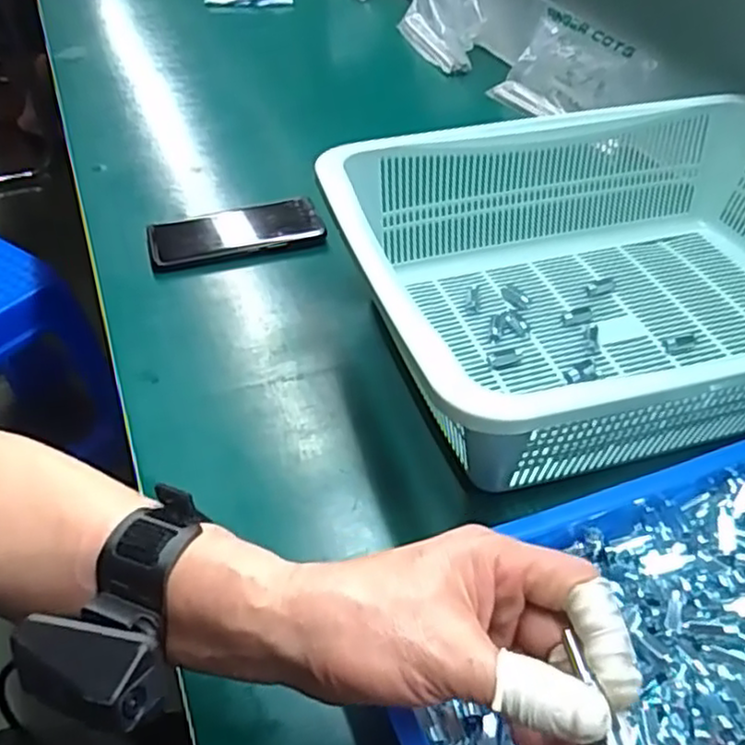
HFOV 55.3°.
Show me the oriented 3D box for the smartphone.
[{"bbox_3d":[-0.132,-0.135,0.690,0.164,0.011,0.077,-12,47,-10],"label":"smartphone"}]

